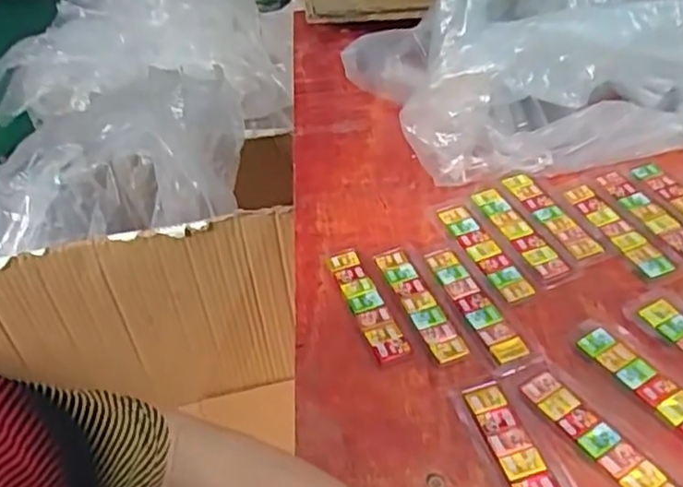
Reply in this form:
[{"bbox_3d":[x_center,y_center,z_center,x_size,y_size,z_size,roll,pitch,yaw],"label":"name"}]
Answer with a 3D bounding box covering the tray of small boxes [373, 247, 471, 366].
[{"bbox_3d":[0.061,0.045,0.527,0.027,0.008,0.117,-19,44,-12],"label":"tray of small boxes"}]

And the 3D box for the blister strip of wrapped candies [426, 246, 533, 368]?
[{"bbox_3d":[0.102,0.045,0.522,0.025,0.005,0.119,-19,44,-12],"label":"blister strip of wrapped candies"}]

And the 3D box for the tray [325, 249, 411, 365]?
[{"bbox_3d":[0.018,0.047,0.534,0.026,0.009,0.118,-17,43,-11],"label":"tray"}]

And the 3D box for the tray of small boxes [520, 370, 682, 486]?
[{"bbox_3d":[0.167,0.128,0.428,0.029,0.005,0.125,-26,46,-20],"label":"tray of small boxes"}]

